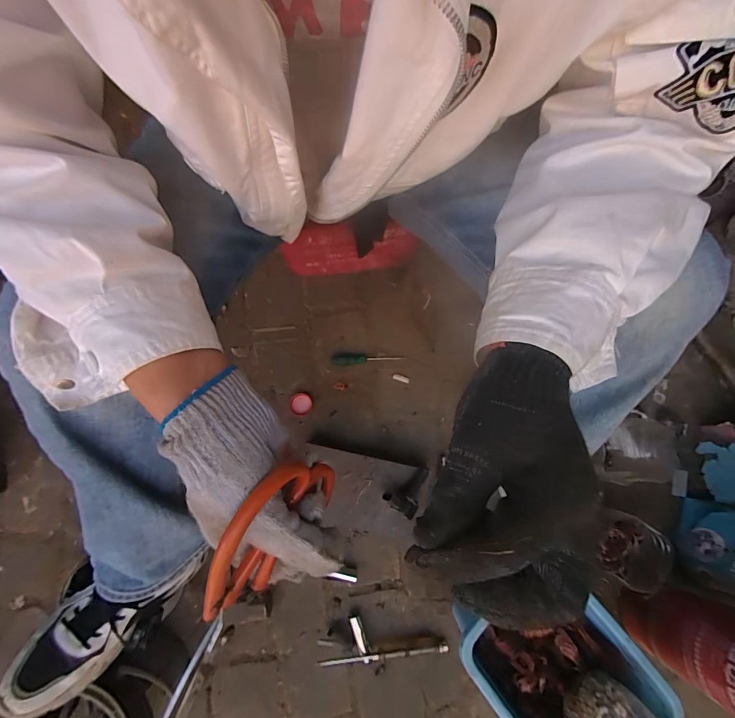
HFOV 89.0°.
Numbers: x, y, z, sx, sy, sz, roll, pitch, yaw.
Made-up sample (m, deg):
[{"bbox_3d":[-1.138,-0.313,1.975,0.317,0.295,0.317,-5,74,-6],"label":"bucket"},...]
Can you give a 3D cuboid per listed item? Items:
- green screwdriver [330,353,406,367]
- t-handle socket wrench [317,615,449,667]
[{"bbox_3d":[-0.001,0.000,0.738,0.139,0.024,0.025,-2,79,-4],"label":"green screwdriver"},{"bbox_3d":[0.024,0.454,0.613,0.208,0.018,0.068,-6,78,-2],"label":"t-handle socket wrench"}]

